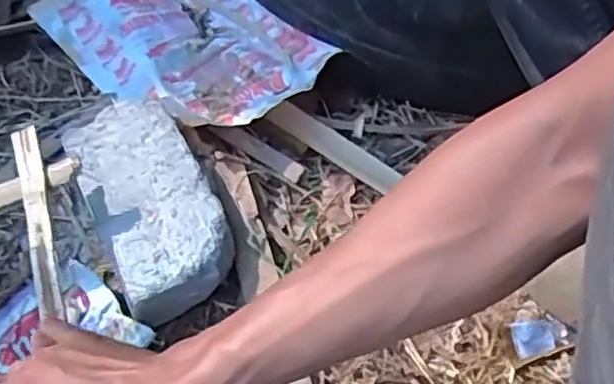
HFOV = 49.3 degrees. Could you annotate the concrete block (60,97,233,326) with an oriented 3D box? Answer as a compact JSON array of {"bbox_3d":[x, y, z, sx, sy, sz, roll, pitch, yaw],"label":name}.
[{"bbox_3d":[-0.139,0.010,0.594,0.100,0.068,0.196,-25,65,-12],"label":"concrete block"}]

